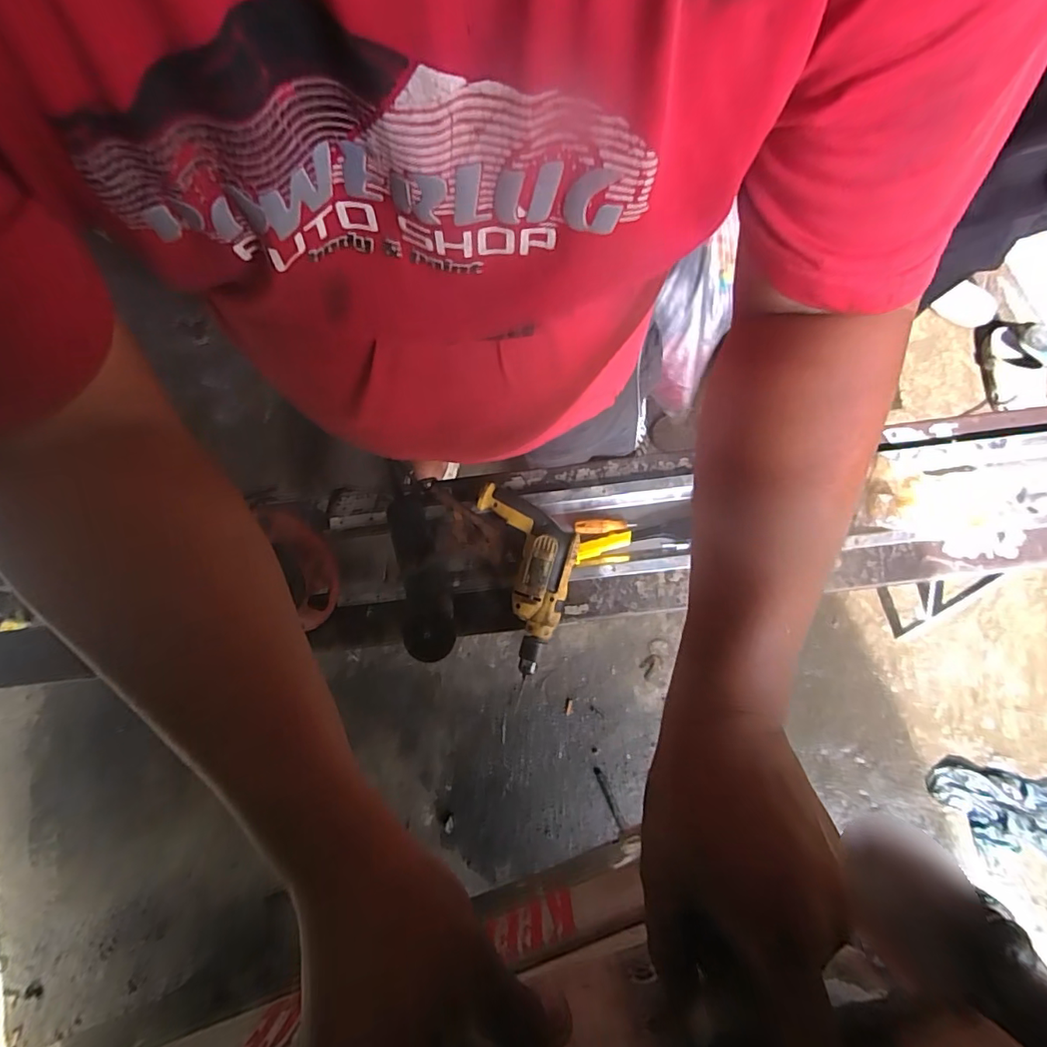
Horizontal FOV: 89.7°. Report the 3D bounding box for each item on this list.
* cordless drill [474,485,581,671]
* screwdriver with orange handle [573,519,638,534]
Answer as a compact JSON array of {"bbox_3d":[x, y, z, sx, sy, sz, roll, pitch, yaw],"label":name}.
[{"bbox_3d":[0.024,0.072,0.838,0.139,0.055,0.299,-15,77,0],"label":"cordless drill"},{"bbox_3d":[0.135,0.006,0.874,0.100,0.019,0.024,-1,78,0],"label":"screwdriver with orange handle"}]

